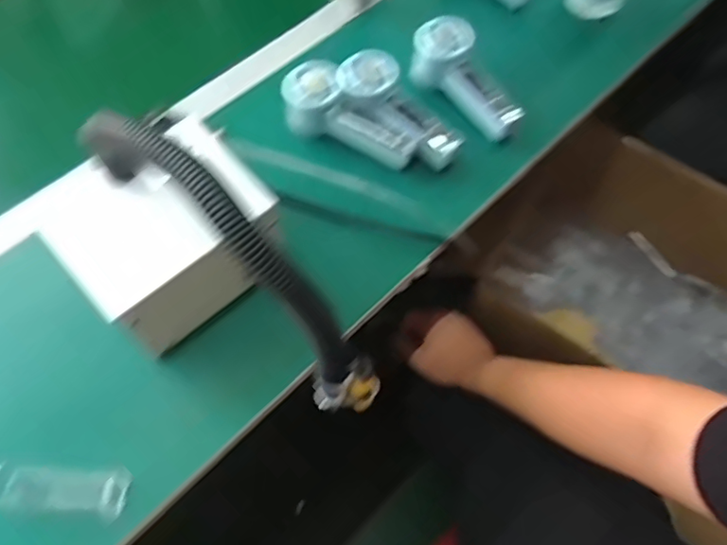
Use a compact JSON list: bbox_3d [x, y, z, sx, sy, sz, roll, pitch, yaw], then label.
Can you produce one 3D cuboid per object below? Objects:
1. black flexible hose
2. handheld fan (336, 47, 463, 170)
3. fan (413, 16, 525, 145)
[{"bbox_3d":[-0.090,0.010,0.444,0.160,0.308,0.041,7,50,51],"label":"black flexible hose"},{"bbox_3d":[0.039,-0.176,0.606,0.153,0.032,0.071,45,68,1],"label":"handheld fan"},{"bbox_3d":[0.117,-0.215,0.646,0.062,0.061,0.155,-39,88,-20],"label":"fan"}]

